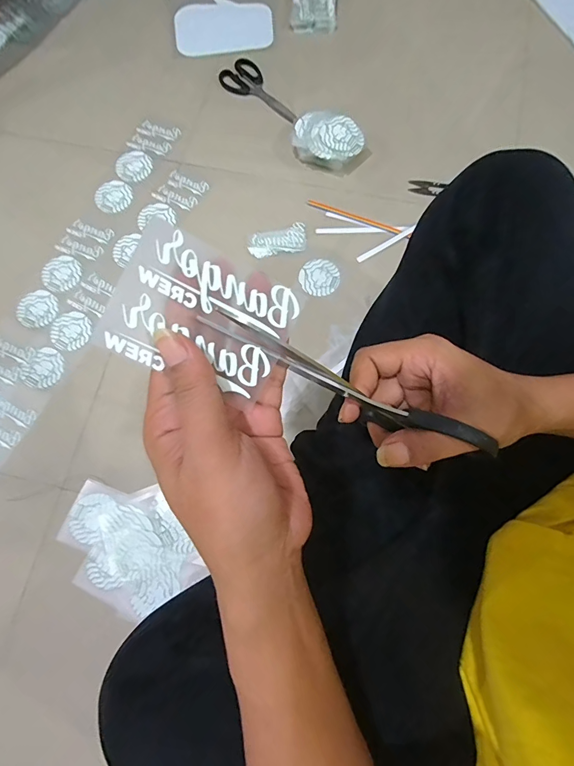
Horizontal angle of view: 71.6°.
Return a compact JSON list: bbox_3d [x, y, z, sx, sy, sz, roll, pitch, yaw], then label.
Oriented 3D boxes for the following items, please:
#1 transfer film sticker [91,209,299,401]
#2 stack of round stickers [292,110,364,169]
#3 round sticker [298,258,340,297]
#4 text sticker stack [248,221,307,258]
[{"bbox_3d":[-0.043,-0.035,0.215,0.090,0.006,0.070,26,87,-19],"label":"transfer film sticker"},{"bbox_3d":[0.071,-0.430,0.715,0.124,0.055,0.088,29,78,8],"label":"stack of round stickers"},{"bbox_3d":[0.055,-0.180,0.673,0.068,0.004,0.067,0,76,1],"label":"round sticker"},{"bbox_3d":[-0.015,-0.245,0.690,0.100,0.011,0.051,-14,76,-3],"label":"text sticker stack"}]

